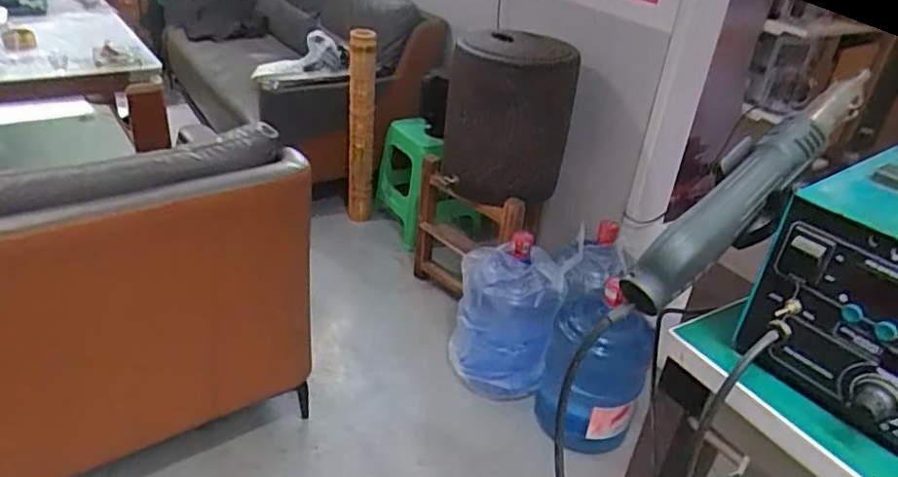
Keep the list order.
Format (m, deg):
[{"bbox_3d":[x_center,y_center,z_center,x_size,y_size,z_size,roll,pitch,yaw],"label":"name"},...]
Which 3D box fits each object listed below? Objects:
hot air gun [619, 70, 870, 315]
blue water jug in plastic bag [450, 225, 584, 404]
[{"bbox_3d":[0.208,-0.038,0.436,0.233,0.040,0.045,-41,49,-14],"label":"hot air gun"},{"bbox_3d":[0.181,0.223,1.854,0.331,0.446,0.267,10,32,6],"label":"blue water jug in plastic bag"}]

